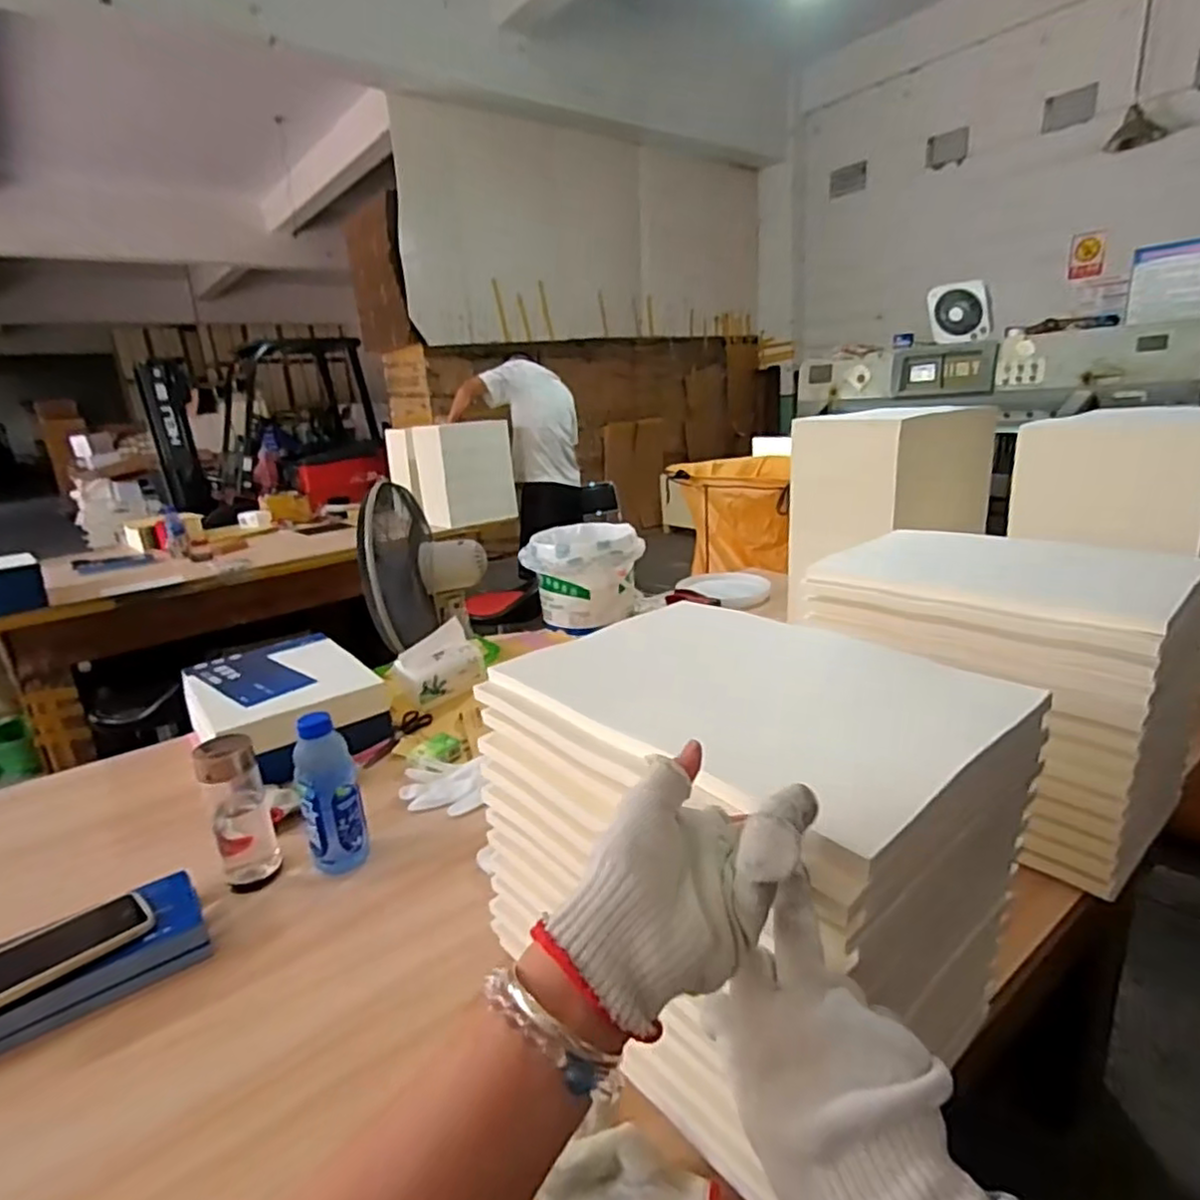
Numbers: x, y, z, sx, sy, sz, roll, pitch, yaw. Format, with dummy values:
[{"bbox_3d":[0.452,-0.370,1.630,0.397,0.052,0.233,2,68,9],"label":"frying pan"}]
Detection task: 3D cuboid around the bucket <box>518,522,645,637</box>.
[{"bbox_3d":[-0.037,-0.053,1.612,0.275,0.228,0.233,-5,17,-3],"label":"bucket"}]

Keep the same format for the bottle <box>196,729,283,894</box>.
[{"bbox_3d":[-0.444,0.261,0.834,0.065,0.186,0.053,-15,20,-31],"label":"bottle"}]

